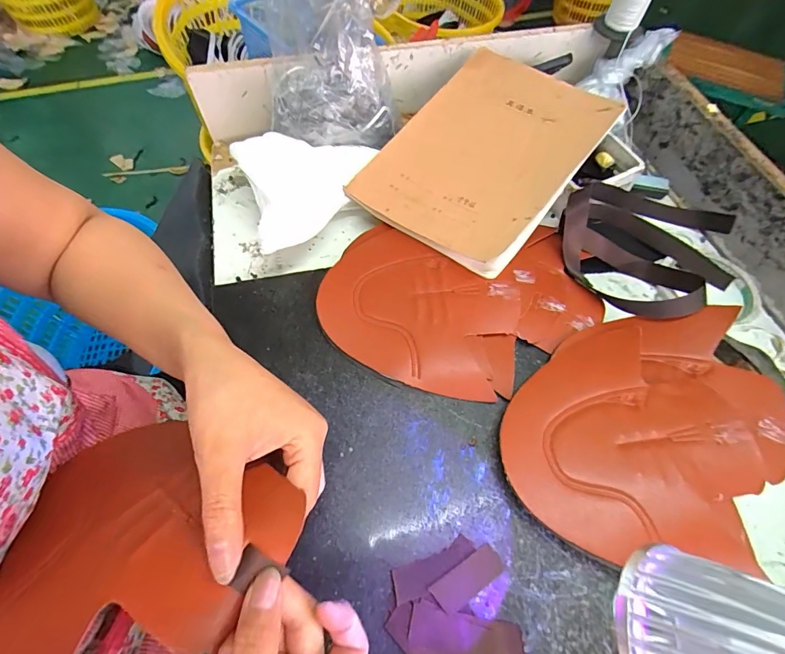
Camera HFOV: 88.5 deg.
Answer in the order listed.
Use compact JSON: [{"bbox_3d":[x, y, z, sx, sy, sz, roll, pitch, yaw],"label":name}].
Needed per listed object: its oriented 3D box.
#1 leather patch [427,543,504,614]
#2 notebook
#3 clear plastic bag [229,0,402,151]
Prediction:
[{"bbox_3d":[0.050,0.168,0.269,0.051,0.004,0.018,-24,67,-21],"label":"leather patch"},{"bbox_3d":[0.097,-0.187,0.428,0.184,0.020,0.258,35,73,20],"label":"notebook"},{"bbox_3d":[-0.065,-0.301,0.421,0.130,0.164,0.153,0,61,3],"label":"clear plastic bag"}]

